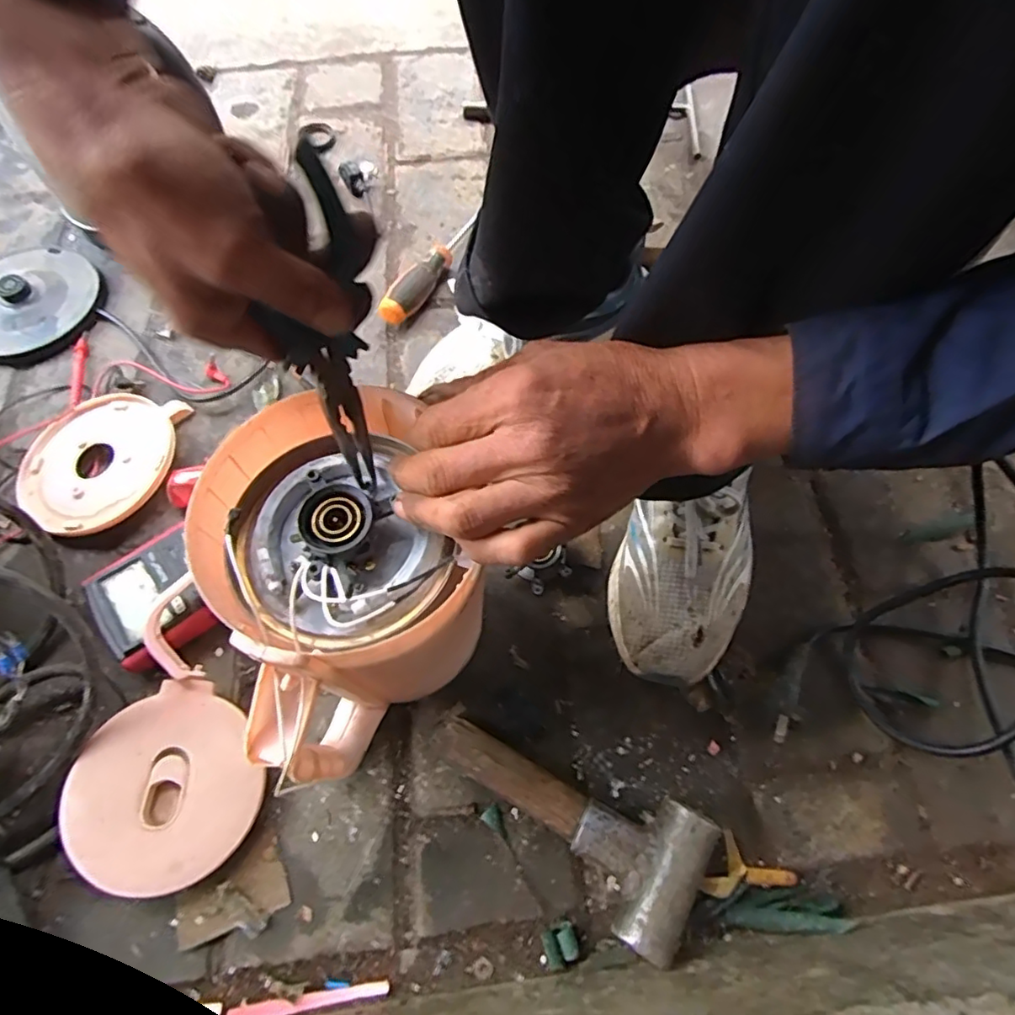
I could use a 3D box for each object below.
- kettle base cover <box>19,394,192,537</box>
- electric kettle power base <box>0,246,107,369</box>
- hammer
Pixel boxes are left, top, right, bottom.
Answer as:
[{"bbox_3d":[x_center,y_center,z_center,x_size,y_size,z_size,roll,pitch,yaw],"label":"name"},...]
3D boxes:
[{"bbox_3d":[-0.365,-0.046,0.528,0.137,0.029,0.146,24,66,11],"label":"kettle base cover"},{"bbox_3d":[-0.504,-0.216,0.611,0.150,0.033,0.145,37,69,16],"label":"electric kettle power base"},{"bbox_3d":[0.035,0.203,0.399,0.190,0.041,0.084,29,67,14],"label":"hammer"}]

